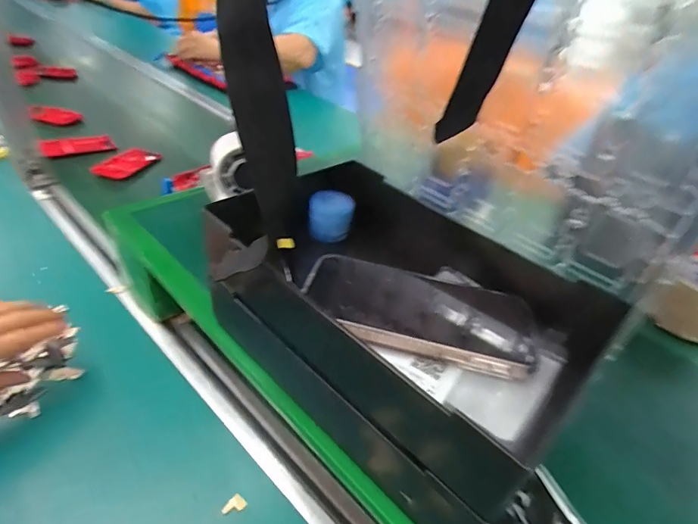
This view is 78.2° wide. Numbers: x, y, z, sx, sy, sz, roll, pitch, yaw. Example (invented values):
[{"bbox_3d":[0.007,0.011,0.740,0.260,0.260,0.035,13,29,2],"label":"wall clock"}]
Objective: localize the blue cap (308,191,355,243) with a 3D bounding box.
[{"bbox_3d":[-0.016,-0.039,0.376,0.037,0.035,0.032,6,35,-2],"label":"blue cap"}]

